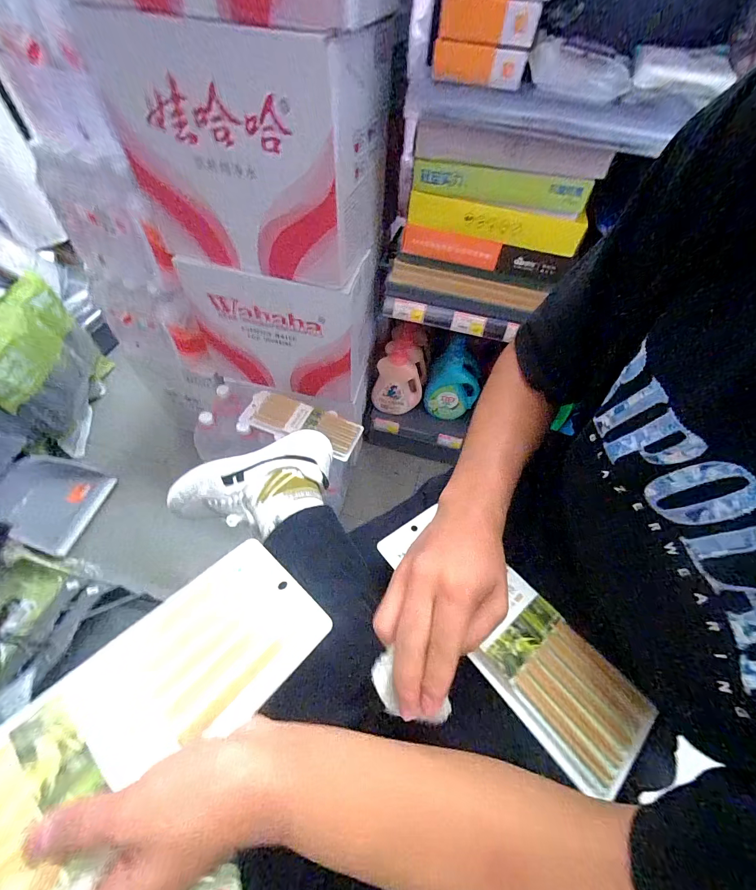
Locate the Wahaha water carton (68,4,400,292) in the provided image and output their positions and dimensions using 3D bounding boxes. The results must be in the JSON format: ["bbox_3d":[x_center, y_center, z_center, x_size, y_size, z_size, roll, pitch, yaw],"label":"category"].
[{"bbox_3d":[-0.195,-0.513,0.621,0.366,0.309,0.248,13,55,5],"label":"Wahaha water carton"}]

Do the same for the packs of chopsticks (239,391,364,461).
[{"bbox_3d":[-0.181,-0.056,0.846,0.277,0.028,0.104,20,56,10],"label":"packs of chopsticks"}]

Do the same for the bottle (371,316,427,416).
[{"bbox_3d":[0.067,-0.210,1.032,0.139,0.260,0.078,14,17,5],"label":"bottle"}]

